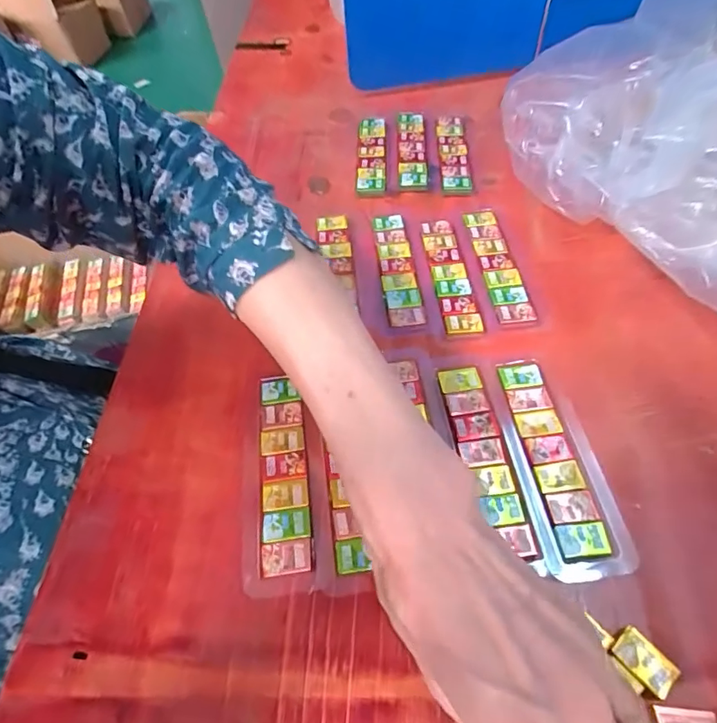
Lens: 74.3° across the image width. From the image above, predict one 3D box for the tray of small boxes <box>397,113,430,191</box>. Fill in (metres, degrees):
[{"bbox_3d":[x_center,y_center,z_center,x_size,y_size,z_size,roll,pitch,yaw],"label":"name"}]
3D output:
[{"bbox_3d":[0.052,-0.205,0.455,0.027,0.007,0.114,0,55,4],"label":"tray of small boxes"}]

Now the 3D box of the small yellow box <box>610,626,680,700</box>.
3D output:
[{"bbox_3d":[0.129,0.135,0.214,0.016,0.004,0.025,-39,60,-17],"label":"small yellow box"}]

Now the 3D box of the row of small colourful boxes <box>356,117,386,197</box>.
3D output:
[{"bbox_3d":[0.012,-0.198,0.451,0.026,0.009,0.113,0,55,3],"label":"row of small colourful boxes"}]

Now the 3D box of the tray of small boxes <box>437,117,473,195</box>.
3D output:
[{"bbox_3d":[0.090,-0.200,0.450,0.027,0.008,0.120,1,55,4],"label":"tray of small boxes"}]

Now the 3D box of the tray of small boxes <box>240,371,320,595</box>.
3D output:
[{"bbox_3d":[-0.044,0.066,0.276,0.042,0.009,0.125,-5,55,0],"label":"tray of small boxes"}]

